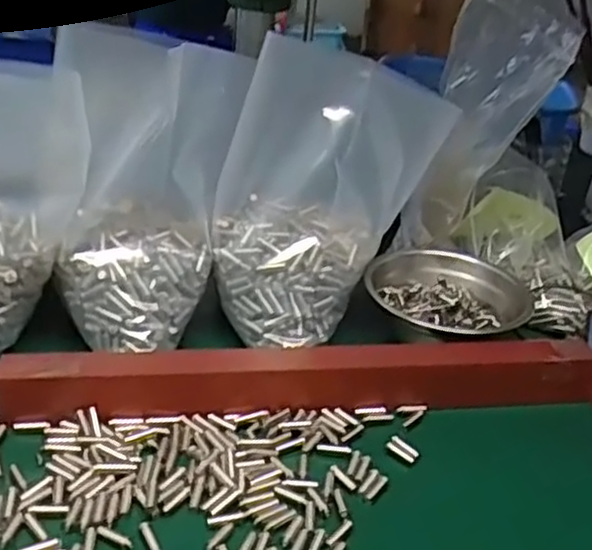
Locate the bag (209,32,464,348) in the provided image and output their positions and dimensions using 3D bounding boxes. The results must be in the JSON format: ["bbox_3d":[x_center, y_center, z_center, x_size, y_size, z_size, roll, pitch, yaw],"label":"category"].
[{"bbox_3d":[0.025,-0.066,0.563,0.091,0.211,0.178,24,32,27],"label":"bag"}]

